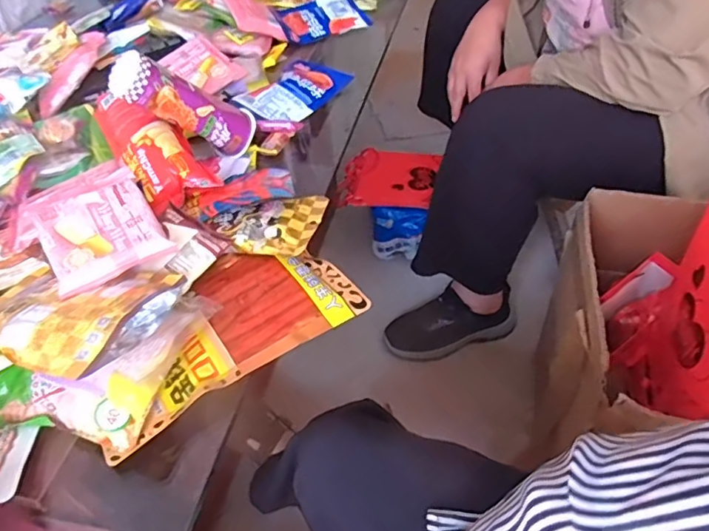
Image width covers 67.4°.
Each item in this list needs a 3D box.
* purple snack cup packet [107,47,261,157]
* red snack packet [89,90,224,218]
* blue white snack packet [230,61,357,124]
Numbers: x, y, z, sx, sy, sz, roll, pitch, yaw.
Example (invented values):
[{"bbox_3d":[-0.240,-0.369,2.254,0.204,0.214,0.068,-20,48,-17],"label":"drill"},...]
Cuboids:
[{"bbox_3d":[-0.200,-0.192,0.644,0.058,0.177,0.050,-53,50,15],"label":"purple snack cup packet"},{"bbox_3d":[-0.244,-0.142,0.623,0.085,0.044,0.213,-34,65,-26],"label":"red snack packet"},{"bbox_3d":[-0.094,-0.265,0.807,0.110,0.030,0.157,25,52,26],"label":"blue white snack packet"}]

